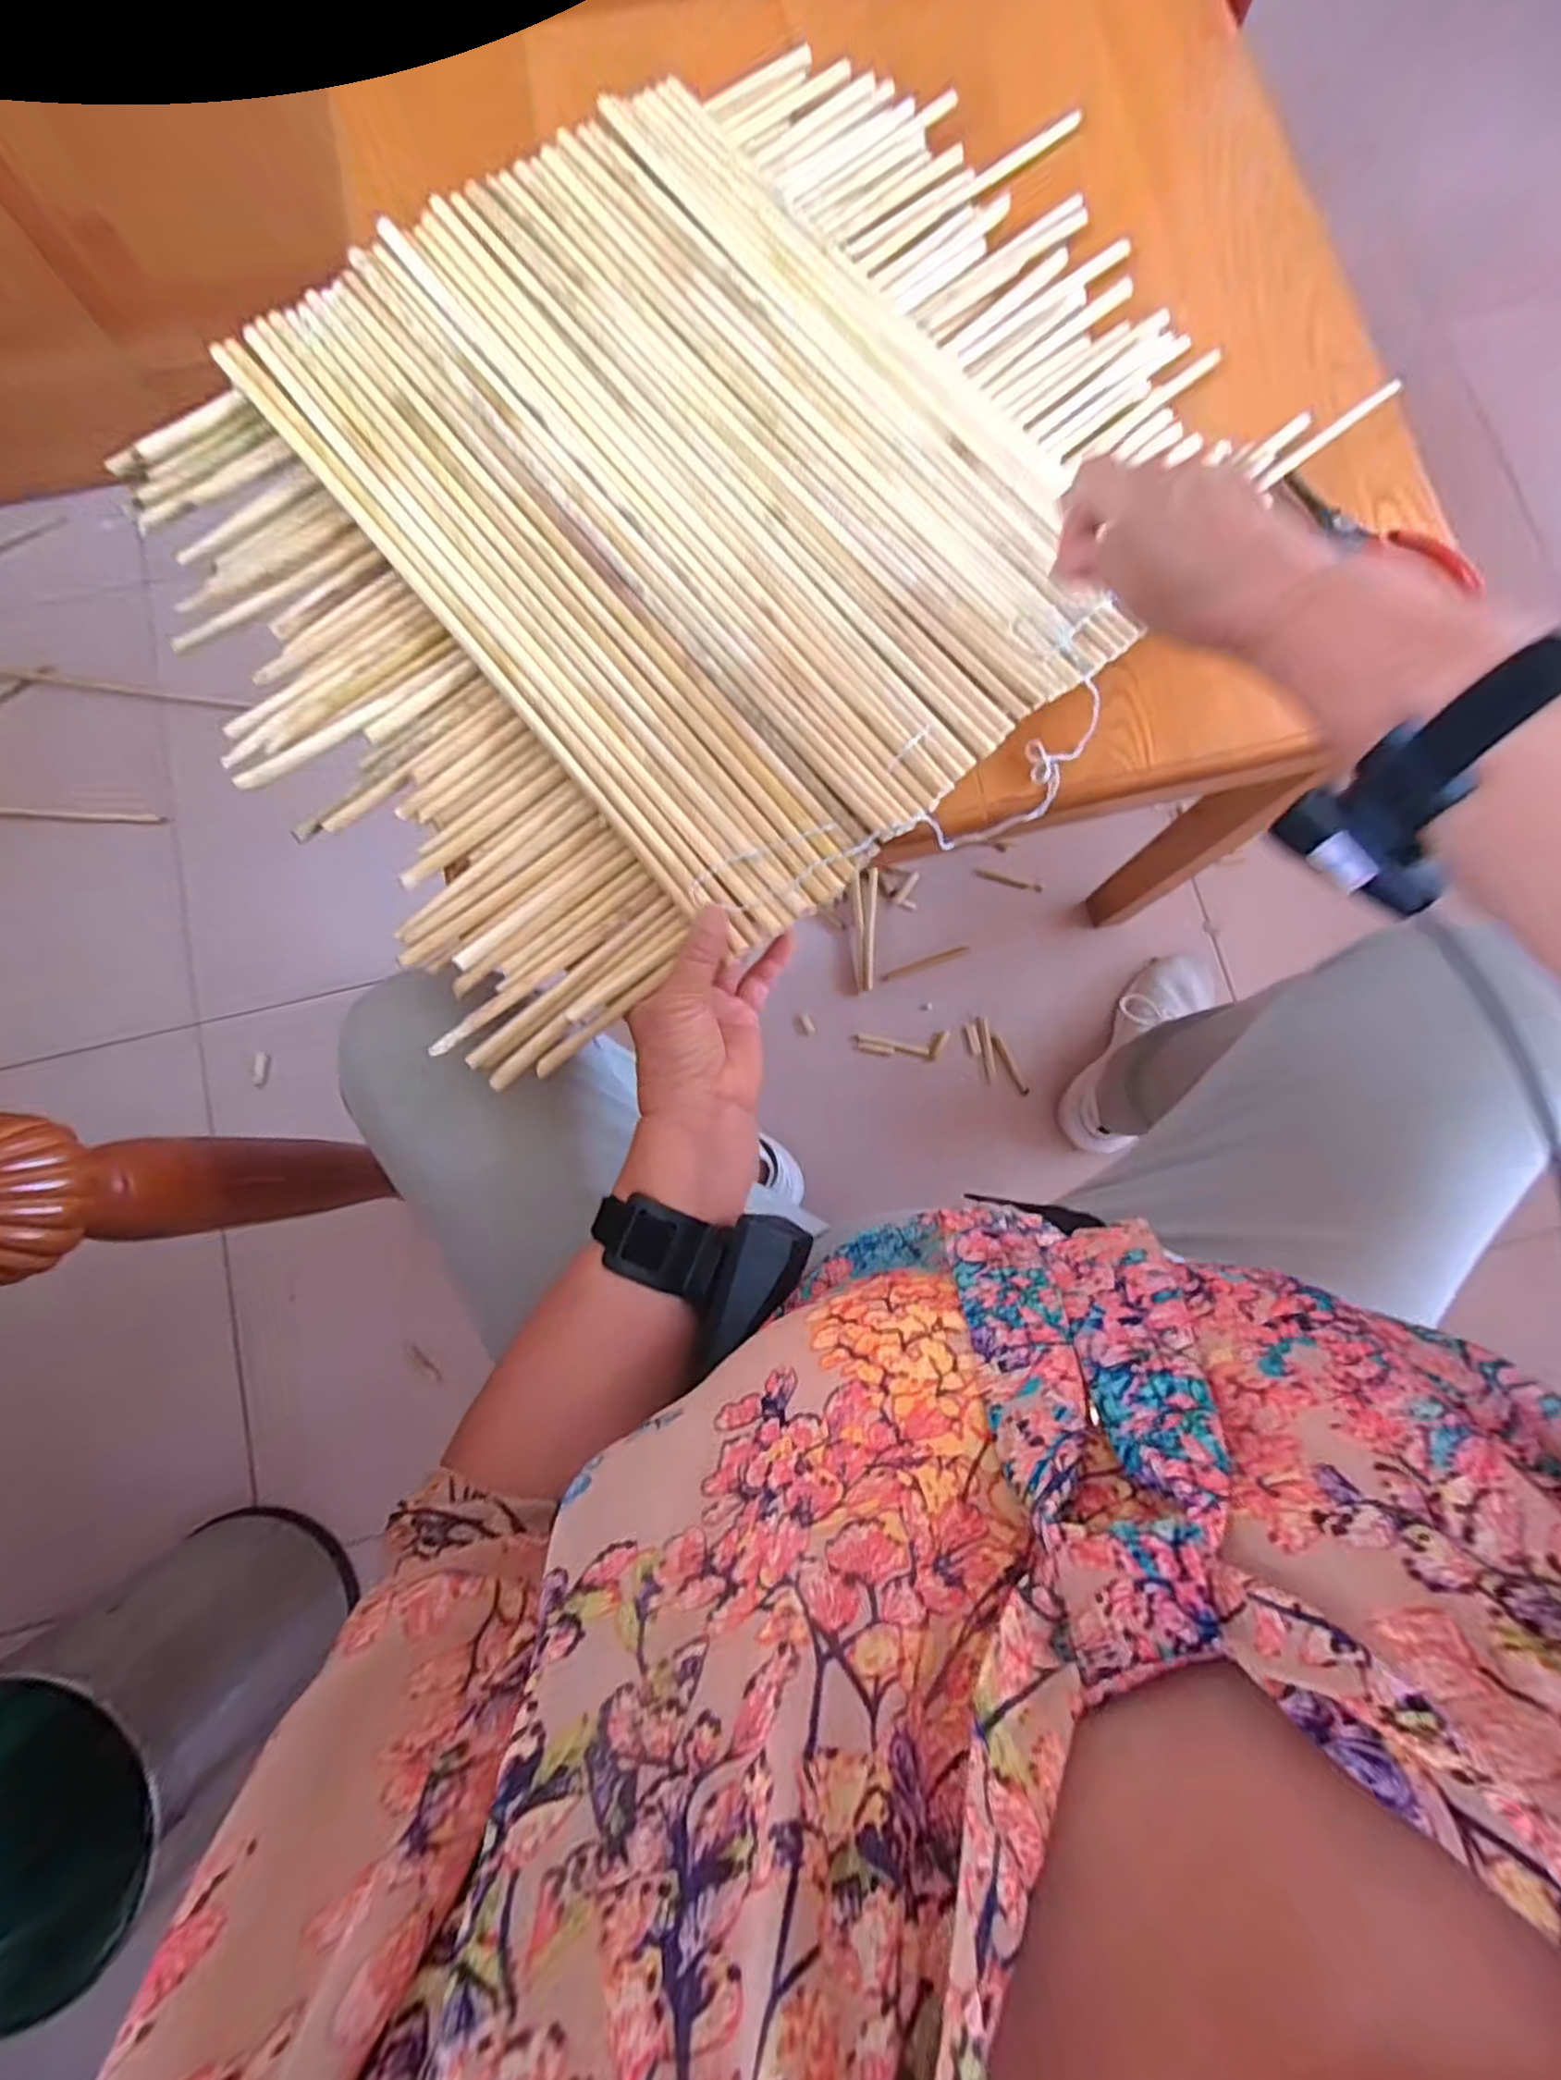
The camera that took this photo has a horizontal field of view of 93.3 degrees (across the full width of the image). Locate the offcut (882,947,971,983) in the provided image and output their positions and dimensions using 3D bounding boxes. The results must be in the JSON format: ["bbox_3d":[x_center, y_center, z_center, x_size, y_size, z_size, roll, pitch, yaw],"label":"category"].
[{"bbox_3d":[0.177,-0.093,0.889,0.115,0.006,0.012,-20,75,-8],"label":"offcut"}]

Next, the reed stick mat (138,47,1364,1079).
[{"bbox_3d":[-0.049,-0.336,0.443,0.614,0.022,0.487,-41,83,-5],"label":"reed stick mat"}]

